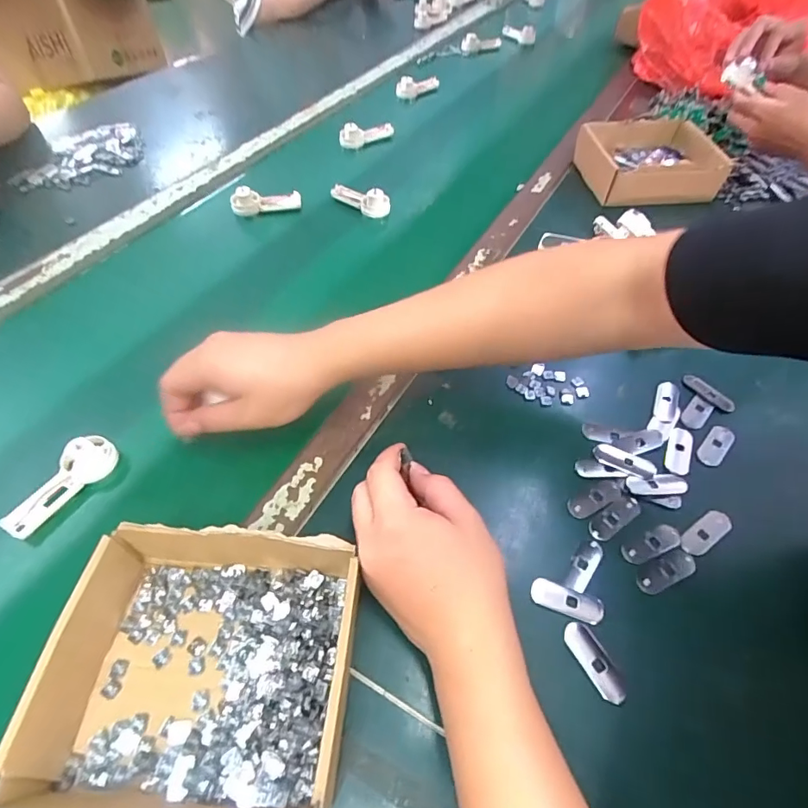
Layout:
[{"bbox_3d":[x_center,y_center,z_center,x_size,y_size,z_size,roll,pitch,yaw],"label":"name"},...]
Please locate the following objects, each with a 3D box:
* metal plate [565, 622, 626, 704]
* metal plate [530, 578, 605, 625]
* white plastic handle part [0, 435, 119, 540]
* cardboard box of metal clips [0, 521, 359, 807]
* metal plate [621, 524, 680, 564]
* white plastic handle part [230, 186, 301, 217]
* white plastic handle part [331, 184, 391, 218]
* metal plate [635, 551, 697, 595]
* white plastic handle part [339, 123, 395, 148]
[{"bbox_3d":[0.127,0.175,0.325,0.017,0.012,0.050,-23,56,-17],"label":"metal plate"},{"bbox_3d":[0.118,0.141,0.346,0.051,0.004,0.020,17,54,13],"label":"metal plate"},{"bbox_3d":[-0.283,0.065,0.397,0.025,0.032,0.094,31,59,22],"label":"white plastic handle part"},{"bbox_3d":[-0.119,0.159,0.296,0.181,0.054,0.149,1,52,1],"label":"cardboard box of metal clips"},{"bbox_3d":[0.193,0.109,0.375,0.053,0.004,0.019,-21,55,-15],"label":"metal plate"},{"bbox_3d":[-0.188,-0.278,0.658,0.092,0.031,0.021,-6,52,-4],"label":"white plastic handle part"},{"bbox_3d":[-0.063,-0.286,0.667,0.093,0.036,0.031,31,59,22],"label":"white plastic handle part"},{"bbox_3d":[0.197,0.125,0.361,0.051,0.004,0.019,-20,55,-15],"label":"metal plate"},{"bbox_3d":[-0.060,-0.446,0.789,0.090,0.037,0.029,-24,56,-17],"label":"white plastic handle part"}]

